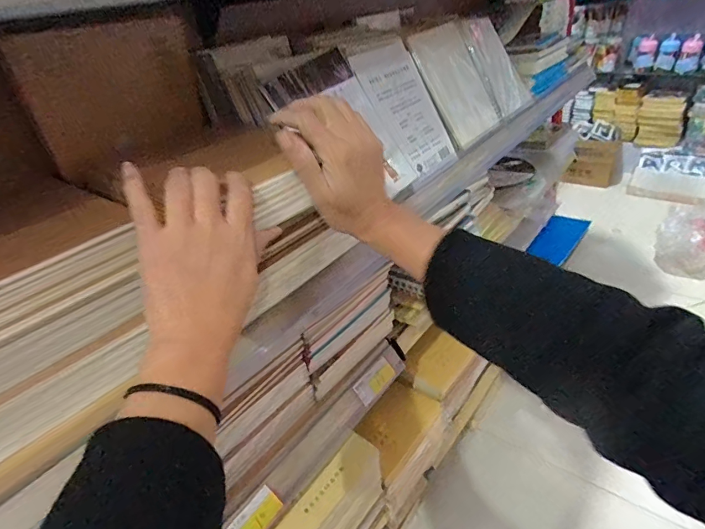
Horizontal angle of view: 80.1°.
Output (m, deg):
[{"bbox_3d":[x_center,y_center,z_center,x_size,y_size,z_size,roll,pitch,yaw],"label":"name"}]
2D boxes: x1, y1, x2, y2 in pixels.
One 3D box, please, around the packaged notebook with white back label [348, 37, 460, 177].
[{"bbox_3d":[0.080,-0.240,0.638,0.016,0.204,0.165,-20,11,46],"label":"packaged notebook with white back label"}]

